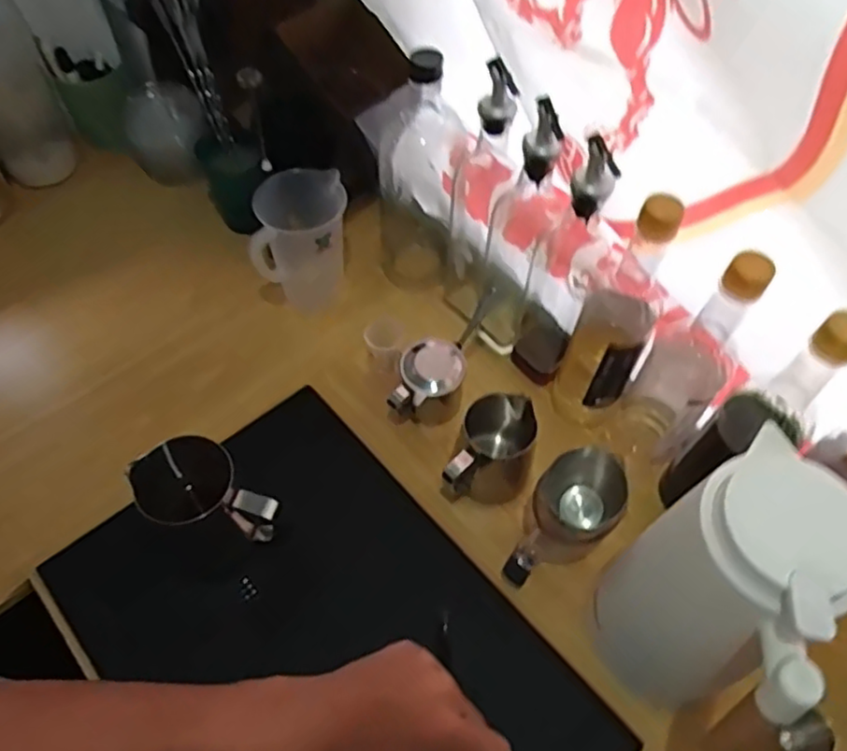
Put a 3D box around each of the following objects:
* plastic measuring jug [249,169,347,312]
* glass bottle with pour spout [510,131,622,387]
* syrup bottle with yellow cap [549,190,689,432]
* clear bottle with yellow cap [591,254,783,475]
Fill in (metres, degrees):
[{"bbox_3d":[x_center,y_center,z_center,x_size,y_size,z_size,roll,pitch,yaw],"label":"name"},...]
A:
[{"bbox_3d":[-0.130,-0.141,0.739,0.095,0.141,0.084,-1,57,-3],"label":"plastic measuring jug"},{"bbox_3d":[0.136,-0.102,0.630,0.063,0.280,0.073,20,59,10],"label":"glass bottle with pour spout"},{"bbox_3d":[0.172,-0.046,0.607,0.064,0.290,0.062,24,60,13],"label":"syrup bottle with yellow cap"},{"bbox_3d":[0.225,-0.004,0.587,0.071,0.292,0.061,29,61,15],"label":"clear bottle with yellow cap"}]

